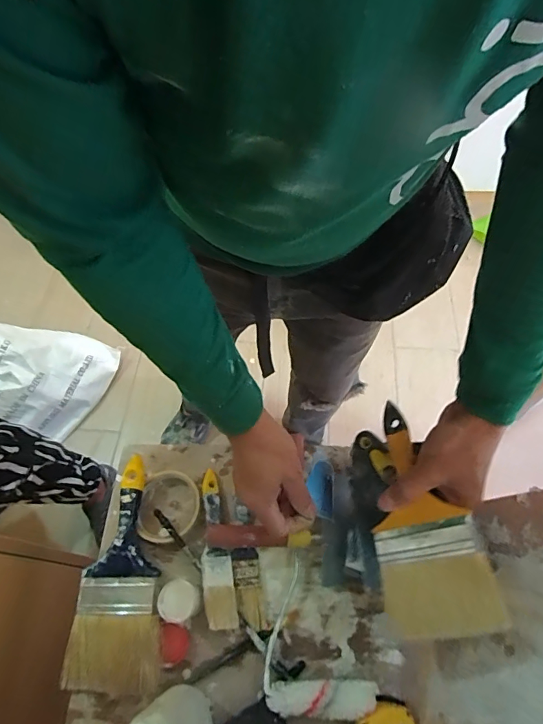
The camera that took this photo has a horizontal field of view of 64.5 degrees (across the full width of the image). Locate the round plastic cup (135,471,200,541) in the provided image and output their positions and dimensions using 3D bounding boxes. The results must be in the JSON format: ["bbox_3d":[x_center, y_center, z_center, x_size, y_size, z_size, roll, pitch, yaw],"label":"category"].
[{"bbox_3d":[-0.135,0.186,0.564,0.078,0.029,0.090,-11,61,-4],"label":"round plastic cup"}]

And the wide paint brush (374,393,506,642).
[{"bbox_3d":[0.141,0.143,0.426,0.094,0.014,0.212,-21,52,19],"label":"wide paint brush"}]

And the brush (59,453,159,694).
[{"bbox_3d":[-0.178,0.241,0.512,0.101,0.027,0.241,-1,61,2],"label":"brush"}]

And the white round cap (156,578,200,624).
[{"bbox_3d":[-0.100,0.255,0.459,0.041,0.010,0.040,-1,61,2],"label":"white round cap"}]

